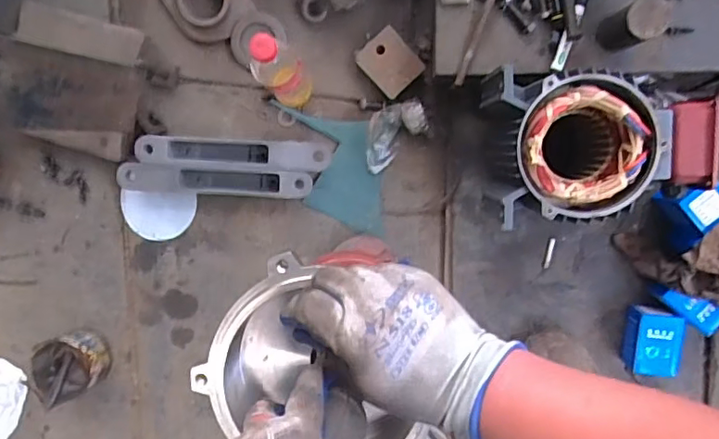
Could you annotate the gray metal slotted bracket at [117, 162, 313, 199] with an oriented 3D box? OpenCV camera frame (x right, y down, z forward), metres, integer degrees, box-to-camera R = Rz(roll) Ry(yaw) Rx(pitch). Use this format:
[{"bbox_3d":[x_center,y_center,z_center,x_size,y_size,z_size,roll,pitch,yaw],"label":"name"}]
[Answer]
[{"bbox_3d":[-0.229,-0.061,0.916,0.309,0.038,0.049,4,97,5],"label":"gray metal slotted bracket"}]

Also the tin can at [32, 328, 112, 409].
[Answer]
[{"bbox_3d":[-0.487,0.244,0.964,0.110,0.086,0.097,-24,94,8],"label":"tin can"}]

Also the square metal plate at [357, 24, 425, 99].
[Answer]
[{"bbox_3d":[0.047,-0.243,0.890,0.076,0.014,0.089,-43,91,5],"label":"square metal plate"}]

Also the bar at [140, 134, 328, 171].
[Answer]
[{"bbox_3d":[-0.198,-0.106,0.916,0.303,0.040,0.046,3,97,6],"label":"bar"}]

